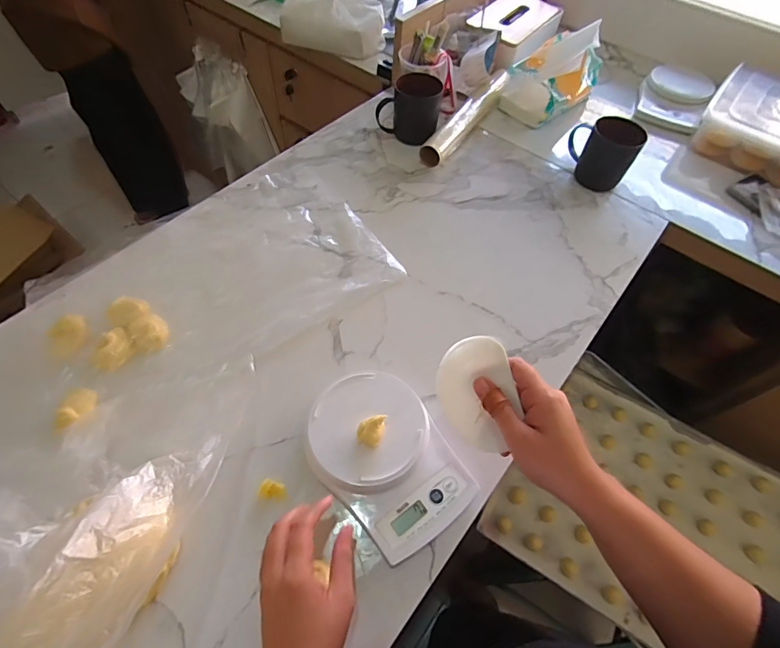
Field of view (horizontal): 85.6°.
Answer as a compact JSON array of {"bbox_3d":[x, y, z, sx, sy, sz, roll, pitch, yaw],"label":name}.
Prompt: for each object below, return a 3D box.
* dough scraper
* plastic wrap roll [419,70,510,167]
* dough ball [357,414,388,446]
[{"bbox_3d":[0.076,0.063,0.372,0.065,0.008,0.098,-14,82,18],"label":"dough scraper"},{"bbox_3d":[0.152,-0.403,0.812,0.048,0.050,0.317,30,61,13],"label":"plastic wrap roll"},{"bbox_3d":[-0.020,0.112,0.448,0.026,0.021,0.033,13,58,5],"label":"dough ball"}]

